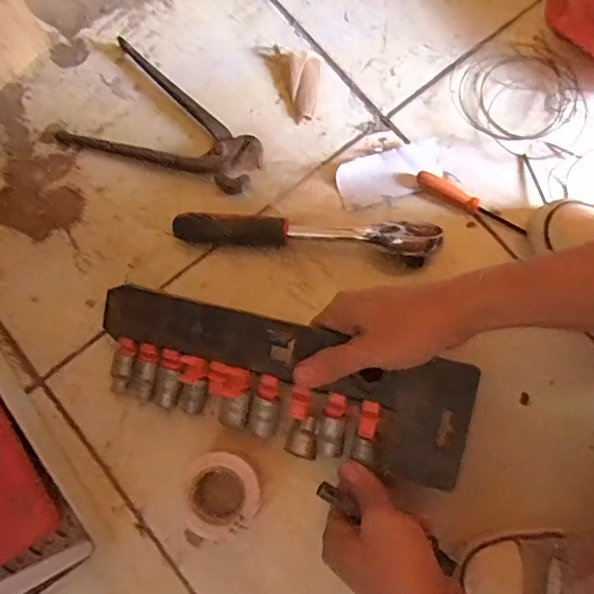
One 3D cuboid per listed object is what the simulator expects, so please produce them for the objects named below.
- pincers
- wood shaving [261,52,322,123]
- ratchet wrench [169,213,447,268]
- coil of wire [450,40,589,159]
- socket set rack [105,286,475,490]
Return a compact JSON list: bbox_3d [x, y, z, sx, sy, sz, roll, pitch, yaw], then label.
[{"bbox_3d":[-0.123,-0.157,0.547,0.183,0.019,0.112,31,79,7],"label":"pincers"},{"bbox_3d":[-0.006,-0.208,0.564,0.055,0.011,0.070,4,77,1],"label":"wood shaving"},{"bbox_3d":[0.008,-0.056,0.522,0.235,0.032,0.037,3,77,1],"label":"ratchet wrench"},{"bbox_3d":[0.215,-0.191,0.561,0.124,0.013,0.123,0,77,0],"label":"coil of wire"},{"bbox_3d":[-0.017,0.068,0.465,0.306,0.038,0.100,16,96,13],"label":"socket set rack"}]

